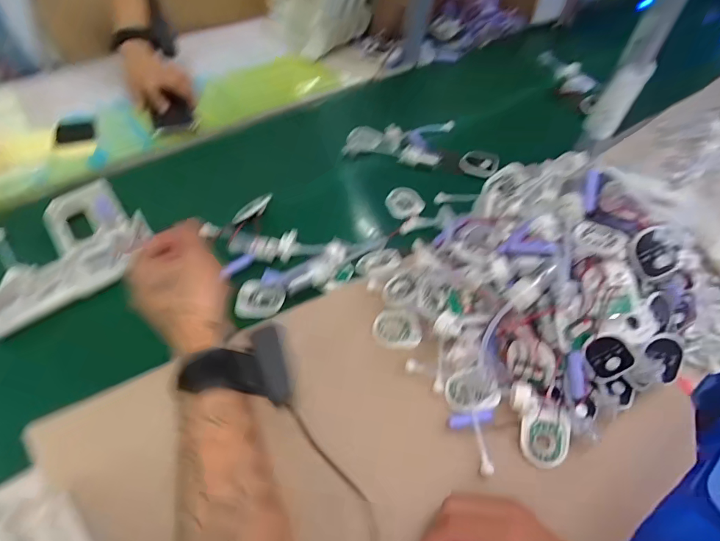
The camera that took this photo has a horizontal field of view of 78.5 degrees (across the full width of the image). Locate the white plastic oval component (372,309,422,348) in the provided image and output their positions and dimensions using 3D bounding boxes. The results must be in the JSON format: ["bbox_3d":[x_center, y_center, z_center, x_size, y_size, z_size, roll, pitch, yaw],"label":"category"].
[{"bbox_3d":[0.046,0.071,0.544,0.057,0.020,0.043,13,54,5],"label":"white plastic oval component"}]

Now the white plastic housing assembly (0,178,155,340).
[{"bbox_3d":[-0.400,-0.029,0.575,0.217,0.044,0.186,-31,61,-26],"label":"white plastic housing assembly"}]

